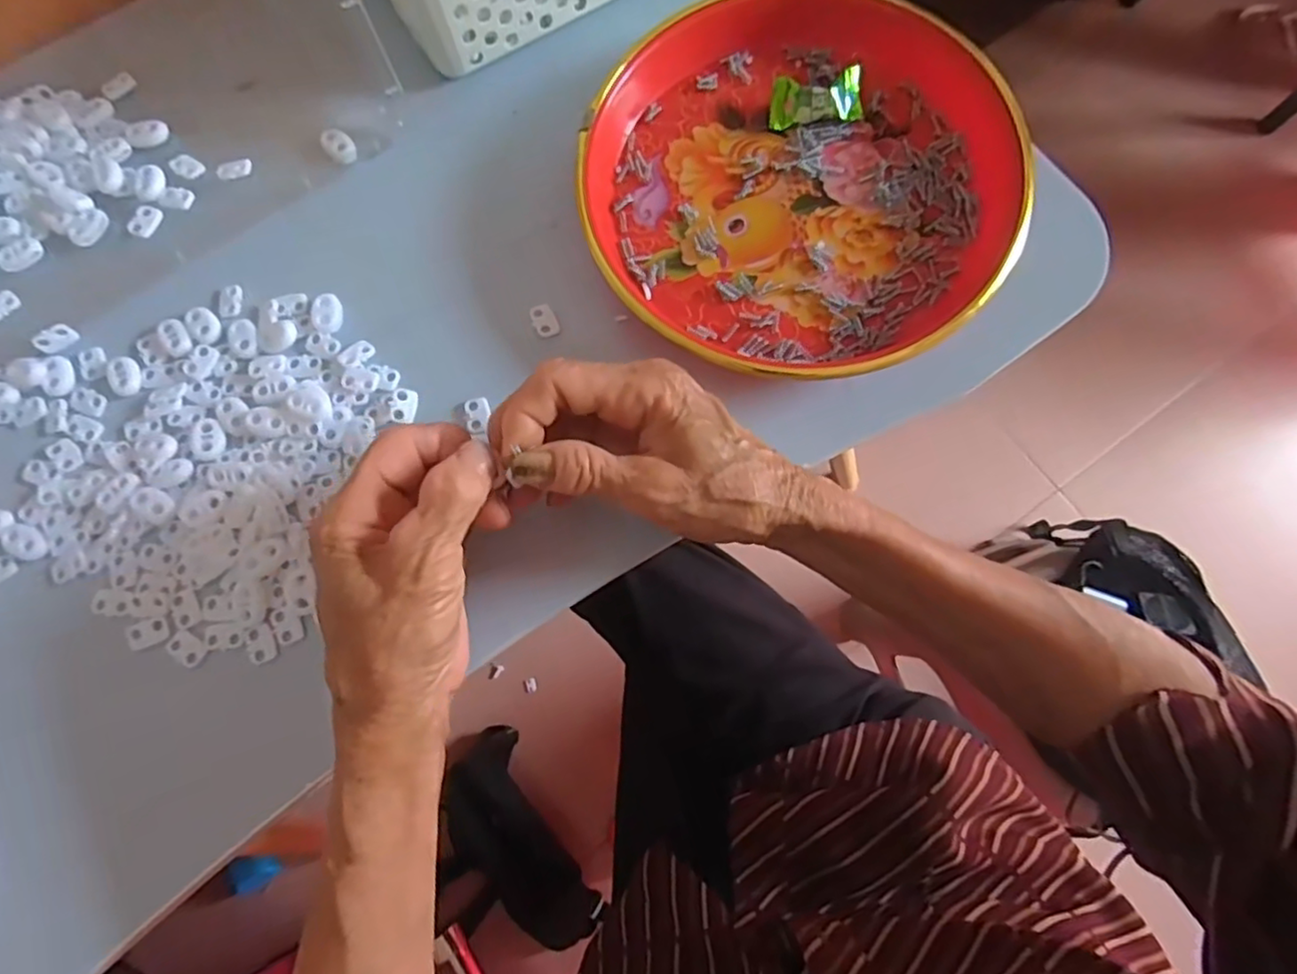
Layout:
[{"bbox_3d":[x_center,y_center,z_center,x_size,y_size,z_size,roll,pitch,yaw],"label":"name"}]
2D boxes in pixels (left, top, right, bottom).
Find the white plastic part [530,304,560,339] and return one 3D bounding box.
[{"bbox_3d":[-0.054,-0.087,0.342,0.013,0.007,0.018,-24,80,-5],"label":"white plastic part"}]

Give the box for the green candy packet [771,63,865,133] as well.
[{"bbox_3d":[0.090,-0.209,0.348,0.048,0.014,0.026,-5,79,-2],"label":"green candy packet"}]

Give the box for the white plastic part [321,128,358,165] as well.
[{"bbox_3d":[-0.175,-0.193,0.366,0.023,0.004,0.015,43,81,7],"label":"white plastic part"}]

